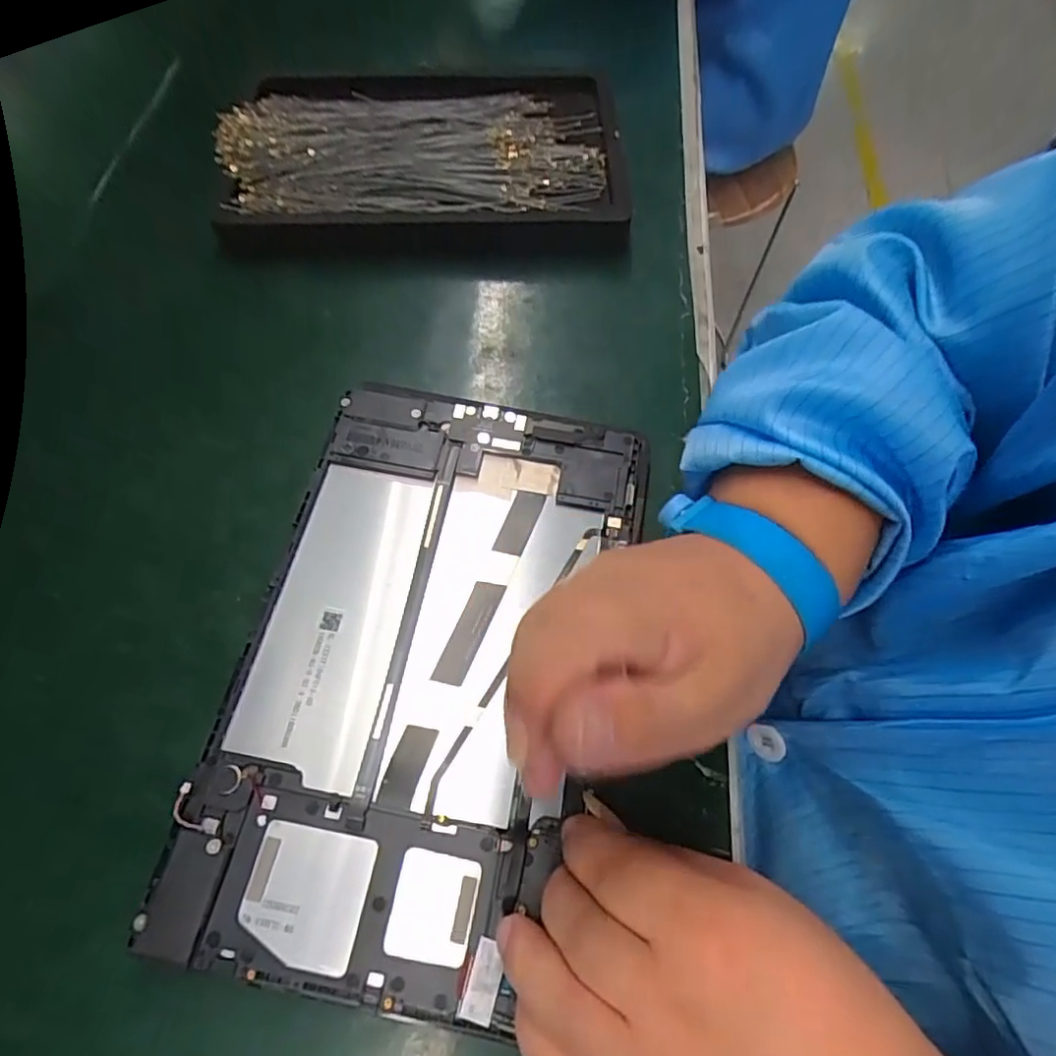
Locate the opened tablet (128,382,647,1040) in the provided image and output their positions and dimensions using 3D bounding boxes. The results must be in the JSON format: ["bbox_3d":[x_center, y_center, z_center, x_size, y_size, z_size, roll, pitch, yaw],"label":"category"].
[{"bbox_3d":[-0.042,0.047,0.250,0.144,0.012,0.242,12,63,3],"label":"opened tablet"}]

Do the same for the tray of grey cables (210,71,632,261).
[{"bbox_3d":[-0.066,-0.242,0.397,0.257,0.032,0.171,0,66,-2],"label":"tray of grey cables"}]

